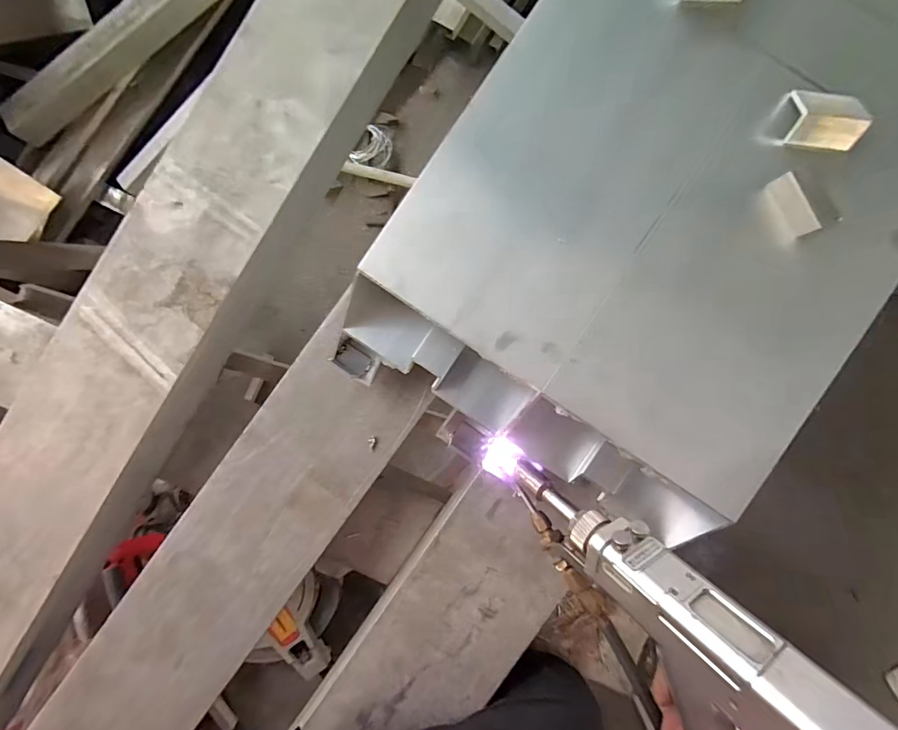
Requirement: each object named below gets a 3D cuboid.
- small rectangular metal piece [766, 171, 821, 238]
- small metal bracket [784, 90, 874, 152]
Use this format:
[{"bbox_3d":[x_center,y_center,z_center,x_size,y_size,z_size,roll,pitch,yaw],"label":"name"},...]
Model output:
[{"bbox_3d":[0.220,-0.102,0.275,0.011,0.013,0.039,-32,88,2],"label":"small rectangular metal piece"},{"bbox_3d":[0.245,-0.159,0.278,0.041,0.016,0.033,17,90,3],"label":"small metal bracket"}]

